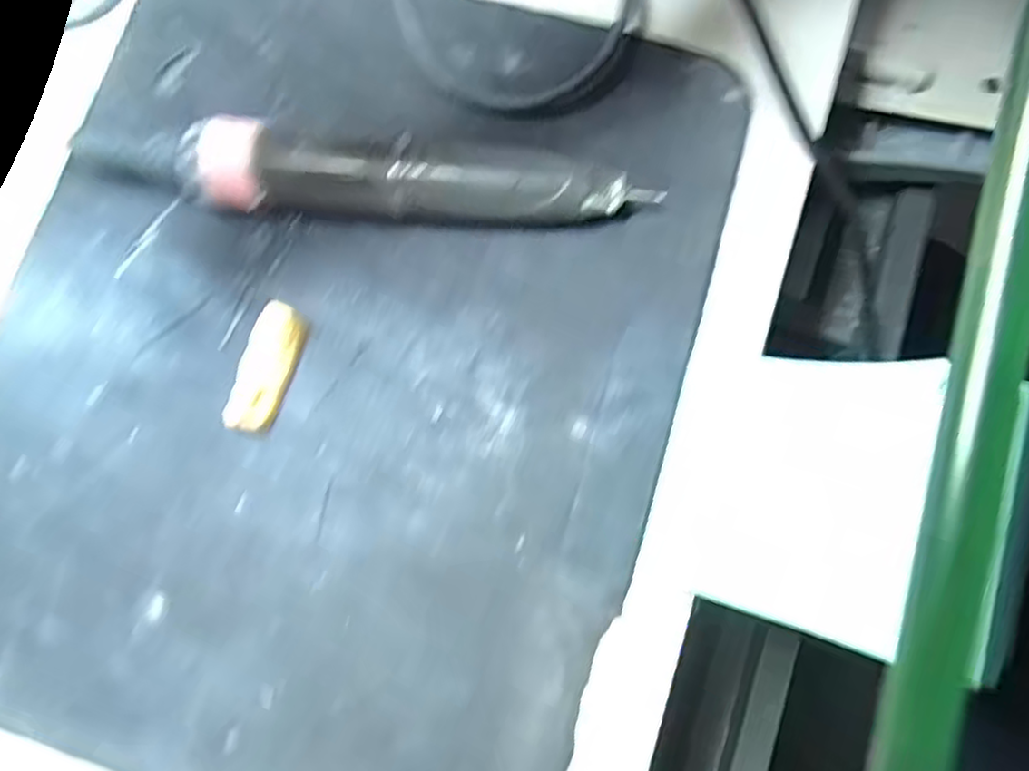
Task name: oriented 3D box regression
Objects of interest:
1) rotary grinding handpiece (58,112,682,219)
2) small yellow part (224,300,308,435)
[{"bbox_3d":[-0.053,-0.072,0.241,0.191,0.022,0.027,4,80,2],"label":"rotary grinding handpiece"},{"bbox_3d":[-0.084,-0.006,0.238,0.014,0.014,0.044,18,81,4],"label":"small yellow part"}]

